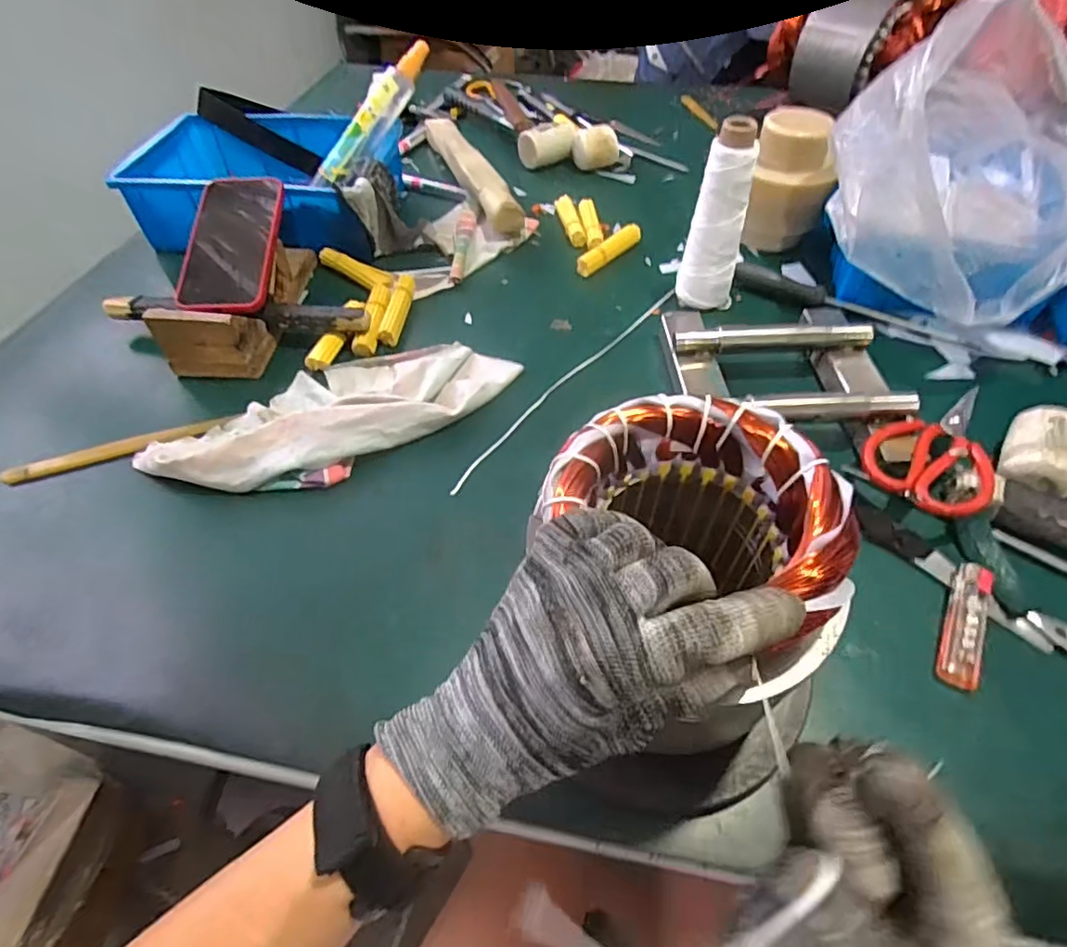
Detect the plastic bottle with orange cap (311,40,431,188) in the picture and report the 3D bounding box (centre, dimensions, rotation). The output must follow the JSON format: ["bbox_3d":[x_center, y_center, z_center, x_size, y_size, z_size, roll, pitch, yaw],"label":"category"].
[{"bbox_3d":[-0.198,-0.438,0.721,0.205,0.037,0.033,-49,60,10],"label":"plastic bottle with orange cap"}]

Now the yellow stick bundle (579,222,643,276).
[{"bbox_3d":[0.090,-0.261,0.685,0.019,0.022,0.105,37,62,26],"label":"yellow stick bundle"}]

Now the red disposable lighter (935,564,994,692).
[{"bbox_3d":[0.289,0.100,0.390,0.022,0.012,0.088,23,57,19],"label":"red disposable lighter"}]

